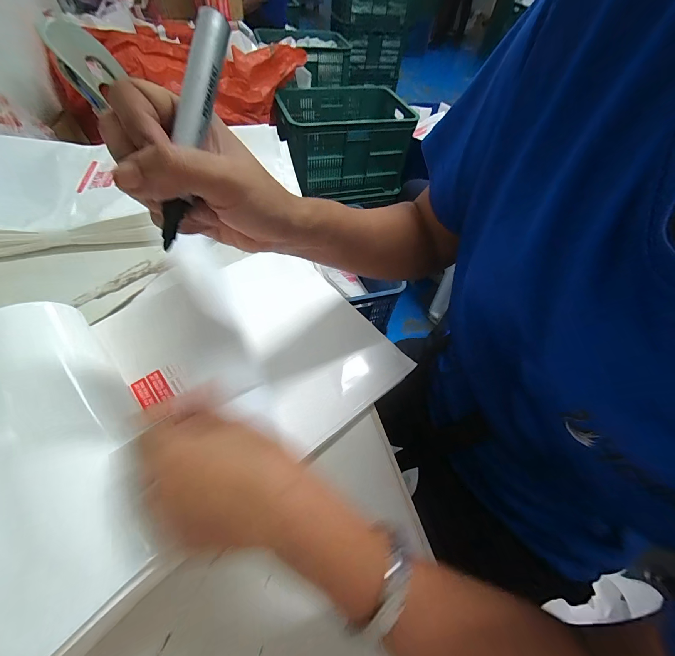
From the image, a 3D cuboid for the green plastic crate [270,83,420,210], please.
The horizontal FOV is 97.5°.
[{"bbox_3d":[0.026,-0.824,1.341,0.555,0.309,0.428,-8,56,-10],"label":"green plastic crate"}]

